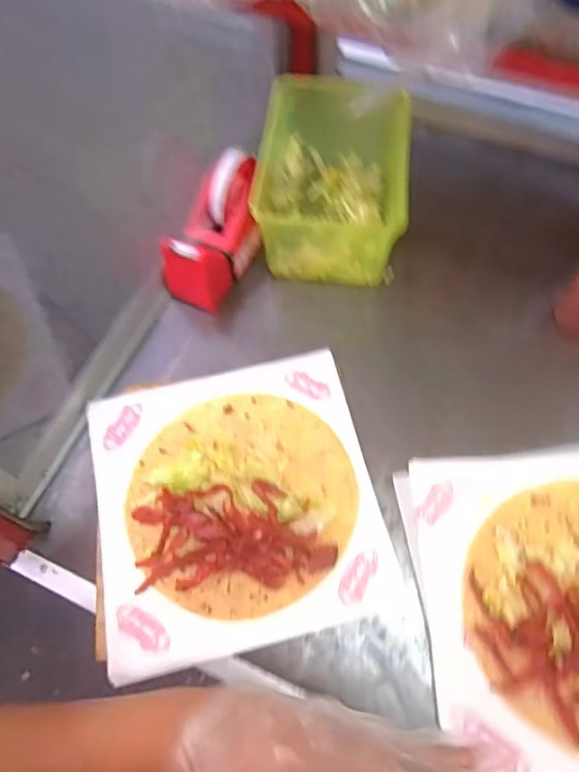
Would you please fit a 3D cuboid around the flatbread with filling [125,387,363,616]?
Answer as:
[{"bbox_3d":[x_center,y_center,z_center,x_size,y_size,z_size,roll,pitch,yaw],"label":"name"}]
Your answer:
[{"bbox_3d":[-0.044,0.099,0.495,0.199,0.021,0.201,-1,64,2],"label":"flatbread with filling"}]

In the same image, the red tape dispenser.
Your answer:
[{"bbox_3d":[-0.078,-0.162,0.580,0.082,0.099,0.137,13,66,9],"label":"red tape dispenser"}]

